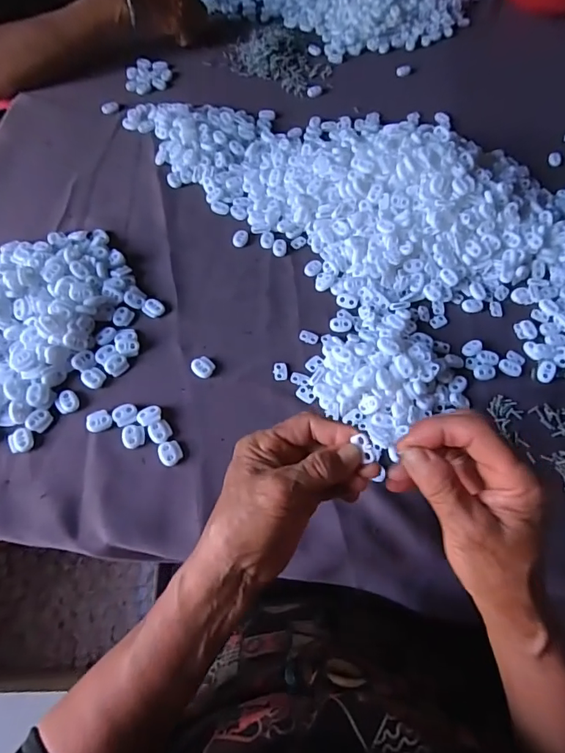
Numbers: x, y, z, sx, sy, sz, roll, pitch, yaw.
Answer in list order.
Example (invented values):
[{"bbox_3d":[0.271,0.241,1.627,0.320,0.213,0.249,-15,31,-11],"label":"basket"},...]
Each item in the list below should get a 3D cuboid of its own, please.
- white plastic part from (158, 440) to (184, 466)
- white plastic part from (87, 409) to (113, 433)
[{"bbox_3d":[-0.100,0.068,0.420,0.020,0.005,0.022,-25,67,-15],"label":"white plastic part"},{"bbox_3d":[-0.169,0.041,0.429,0.021,0.004,0.020,-29,68,-17],"label":"white plastic part"}]

